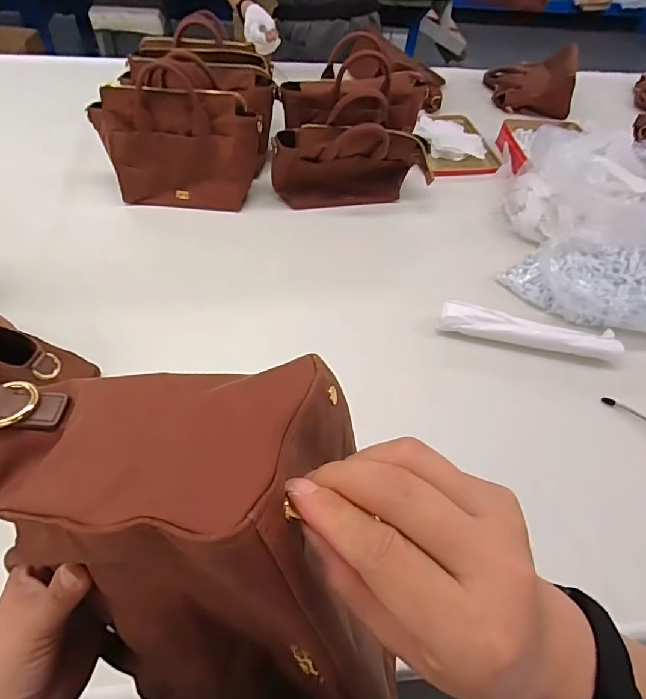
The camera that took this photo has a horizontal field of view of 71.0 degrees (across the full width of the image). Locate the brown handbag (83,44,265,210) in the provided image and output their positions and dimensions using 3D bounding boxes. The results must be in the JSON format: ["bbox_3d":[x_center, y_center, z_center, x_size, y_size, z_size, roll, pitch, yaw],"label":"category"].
[{"bbox_3d":[-0.273,-0.406,0.871,0.298,0.220,0.120,1,54,-4],"label":"brown handbag"}]

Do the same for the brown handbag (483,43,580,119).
[{"bbox_3d":[0.597,-0.790,1.301,0.231,0.097,0.251,11,54,3],"label":"brown handbag"}]

